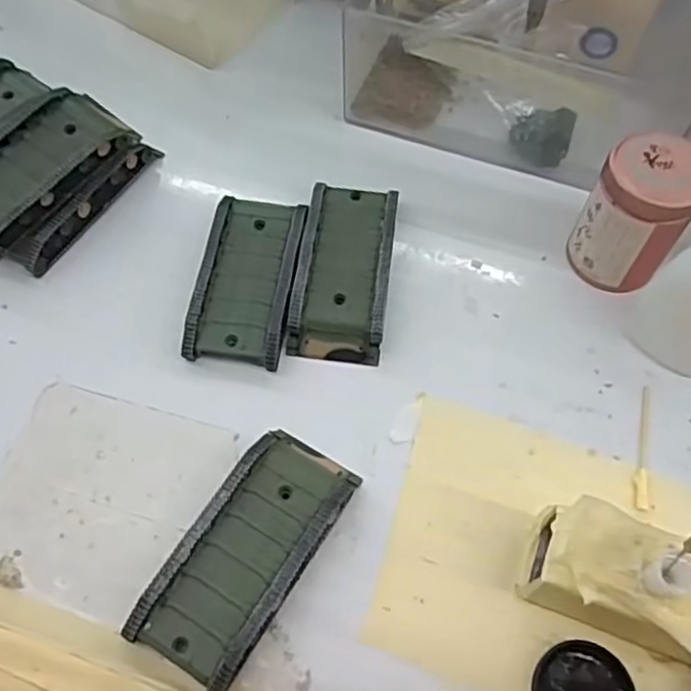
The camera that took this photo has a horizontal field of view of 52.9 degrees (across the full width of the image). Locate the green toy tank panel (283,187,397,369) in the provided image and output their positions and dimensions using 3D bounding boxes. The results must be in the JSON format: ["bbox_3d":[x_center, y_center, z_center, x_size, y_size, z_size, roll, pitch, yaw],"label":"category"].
[{"bbox_3d":[0.000,-0.039,0.335,0.043,0.016,0.095,7,59,2],"label":"green toy tank panel"}]

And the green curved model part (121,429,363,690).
[{"bbox_3d":[-0.036,0.078,0.268,0.044,0.021,0.095,29,62,14],"label":"green curved model part"}]

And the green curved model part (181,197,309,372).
[{"bbox_3d":[-0.046,-0.033,0.330,0.044,0.014,0.089,8,59,3],"label":"green curved model part"}]

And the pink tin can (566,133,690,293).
[{"bbox_3d":[0.134,-0.060,0.325,0.043,0.062,0.043,1,59,-1],"label":"pink tin can"}]

